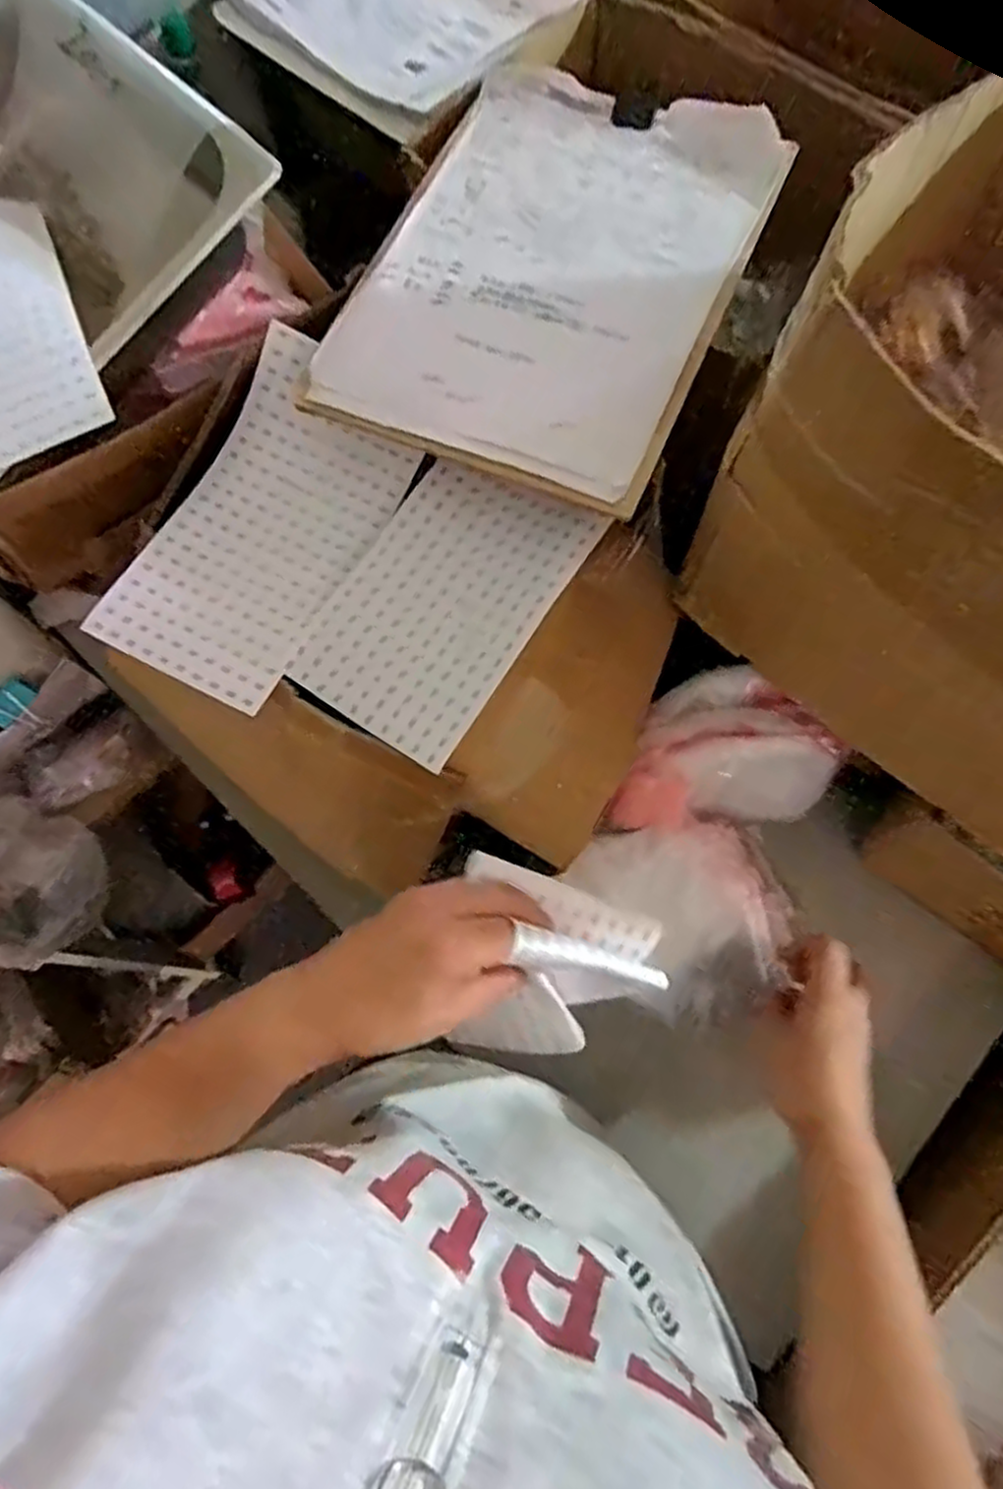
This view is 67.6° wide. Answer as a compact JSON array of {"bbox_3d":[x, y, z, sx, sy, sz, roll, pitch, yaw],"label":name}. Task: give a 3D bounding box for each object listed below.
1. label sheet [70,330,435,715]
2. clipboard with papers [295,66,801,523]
[{"bbox_3d":[-0.149,-0.142,0.478,0.125,0.038,0.231,26,73,10],"label":"label sheet"},{"bbox_3d":[0.036,-0.308,0.488,0.222,0.025,0.311,23,73,9],"label":"clipboard with papers"}]

